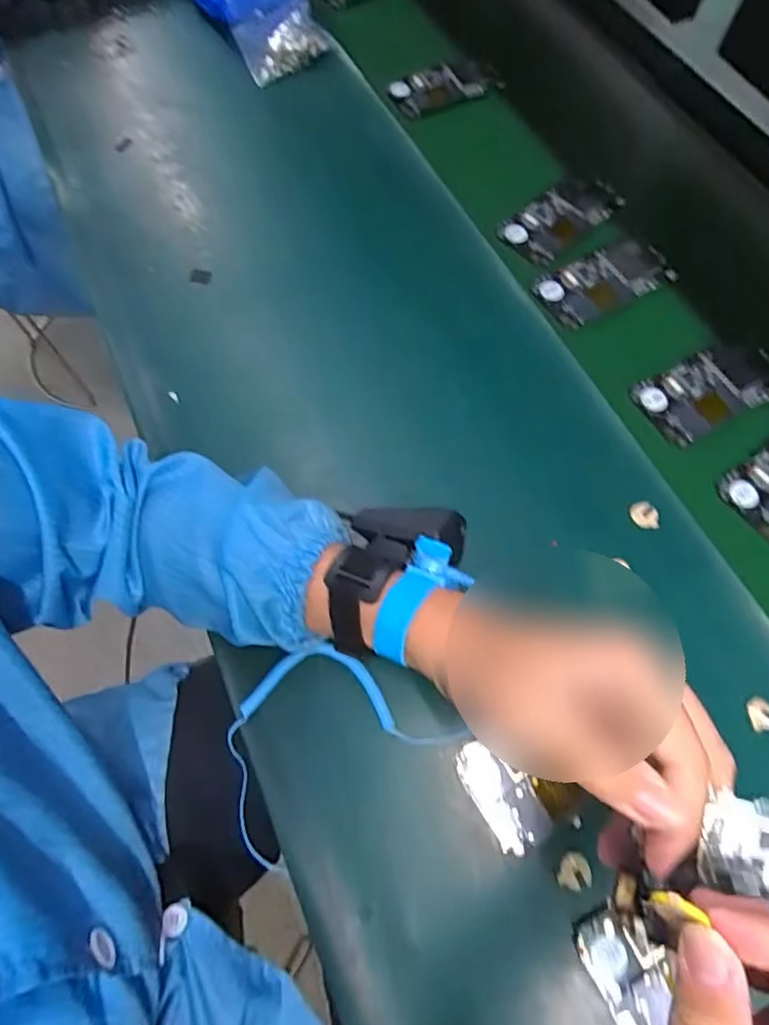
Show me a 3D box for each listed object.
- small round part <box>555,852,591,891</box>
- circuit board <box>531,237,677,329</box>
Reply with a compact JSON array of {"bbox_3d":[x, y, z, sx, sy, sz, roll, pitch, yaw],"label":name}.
[{"bbox_3d":[0.115,0.218,0.347,0.018,0.005,0.020,30,70,12],"label":"small round part"},{"bbox_3d":[0.205,-0.215,0.532,0.129,0.012,0.064,-28,69,-11],"label":"circuit board"}]

